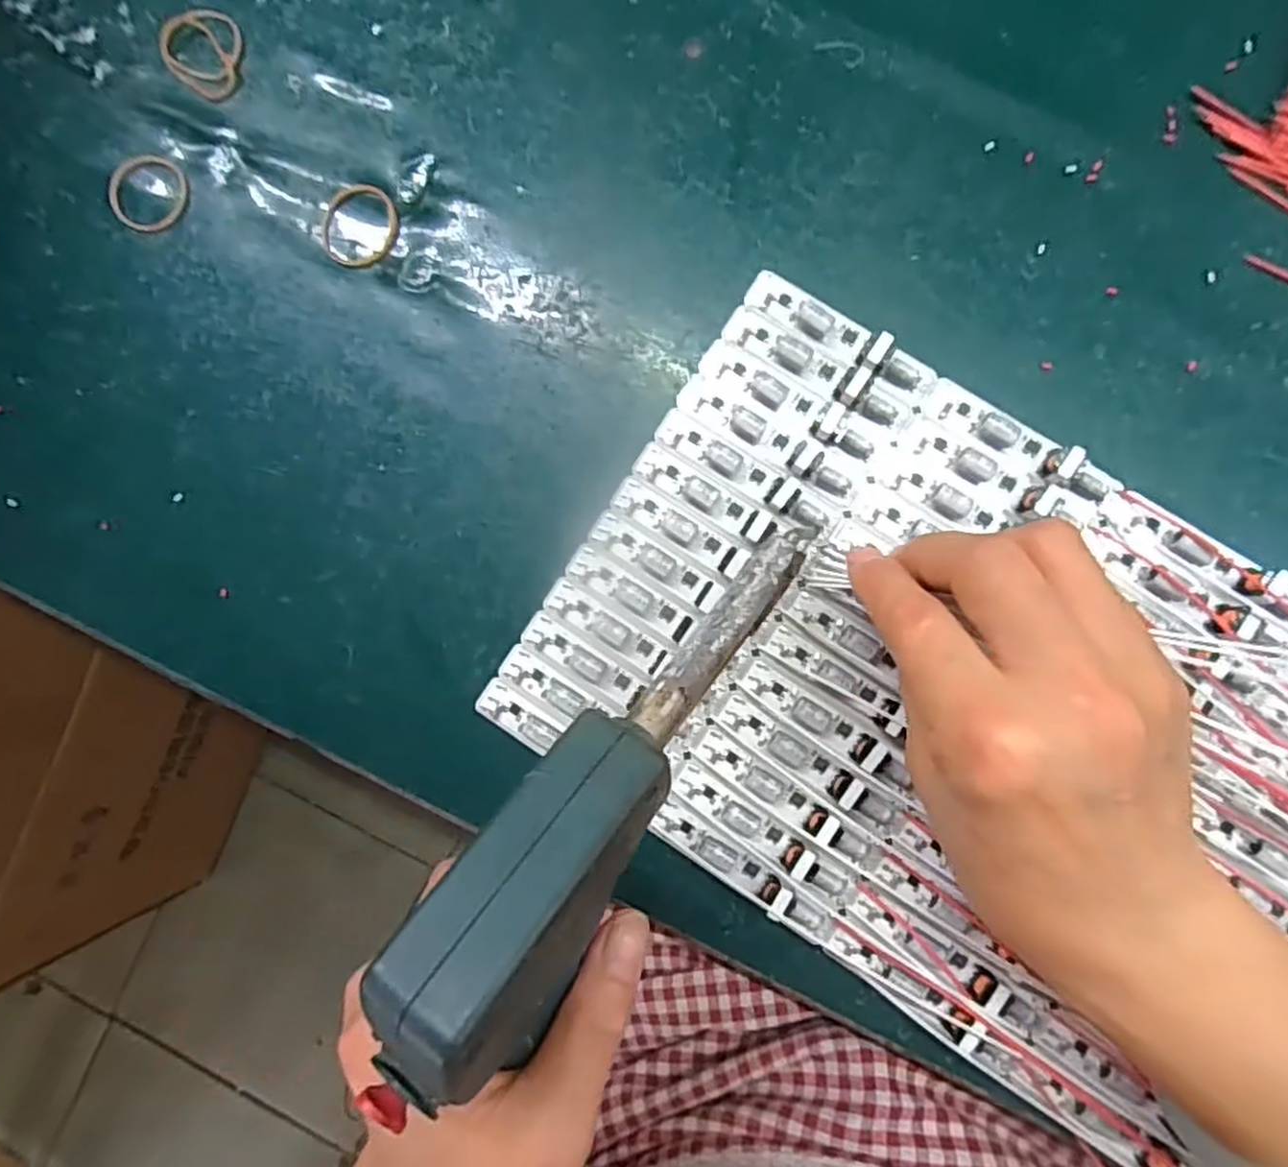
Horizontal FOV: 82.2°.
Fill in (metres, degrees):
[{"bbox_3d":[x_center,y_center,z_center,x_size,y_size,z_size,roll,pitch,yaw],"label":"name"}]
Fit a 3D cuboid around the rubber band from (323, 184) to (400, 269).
[{"bbox_3d":[-0.109,-0.137,0.283,0.029,0.004,0.032,20,90,6],"label":"rubber band"}]

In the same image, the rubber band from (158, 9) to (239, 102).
[{"bbox_3d":[-0.173,-0.211,0.290,0.038,0.004,0.030,39,92,5],"label":"rubber band"}]

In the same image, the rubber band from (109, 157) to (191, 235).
[{"bbox_3d":[-0.197,-0.155,0.293,0.032,0.004,0.030,0,88,5],"label":"rubber band"}]

